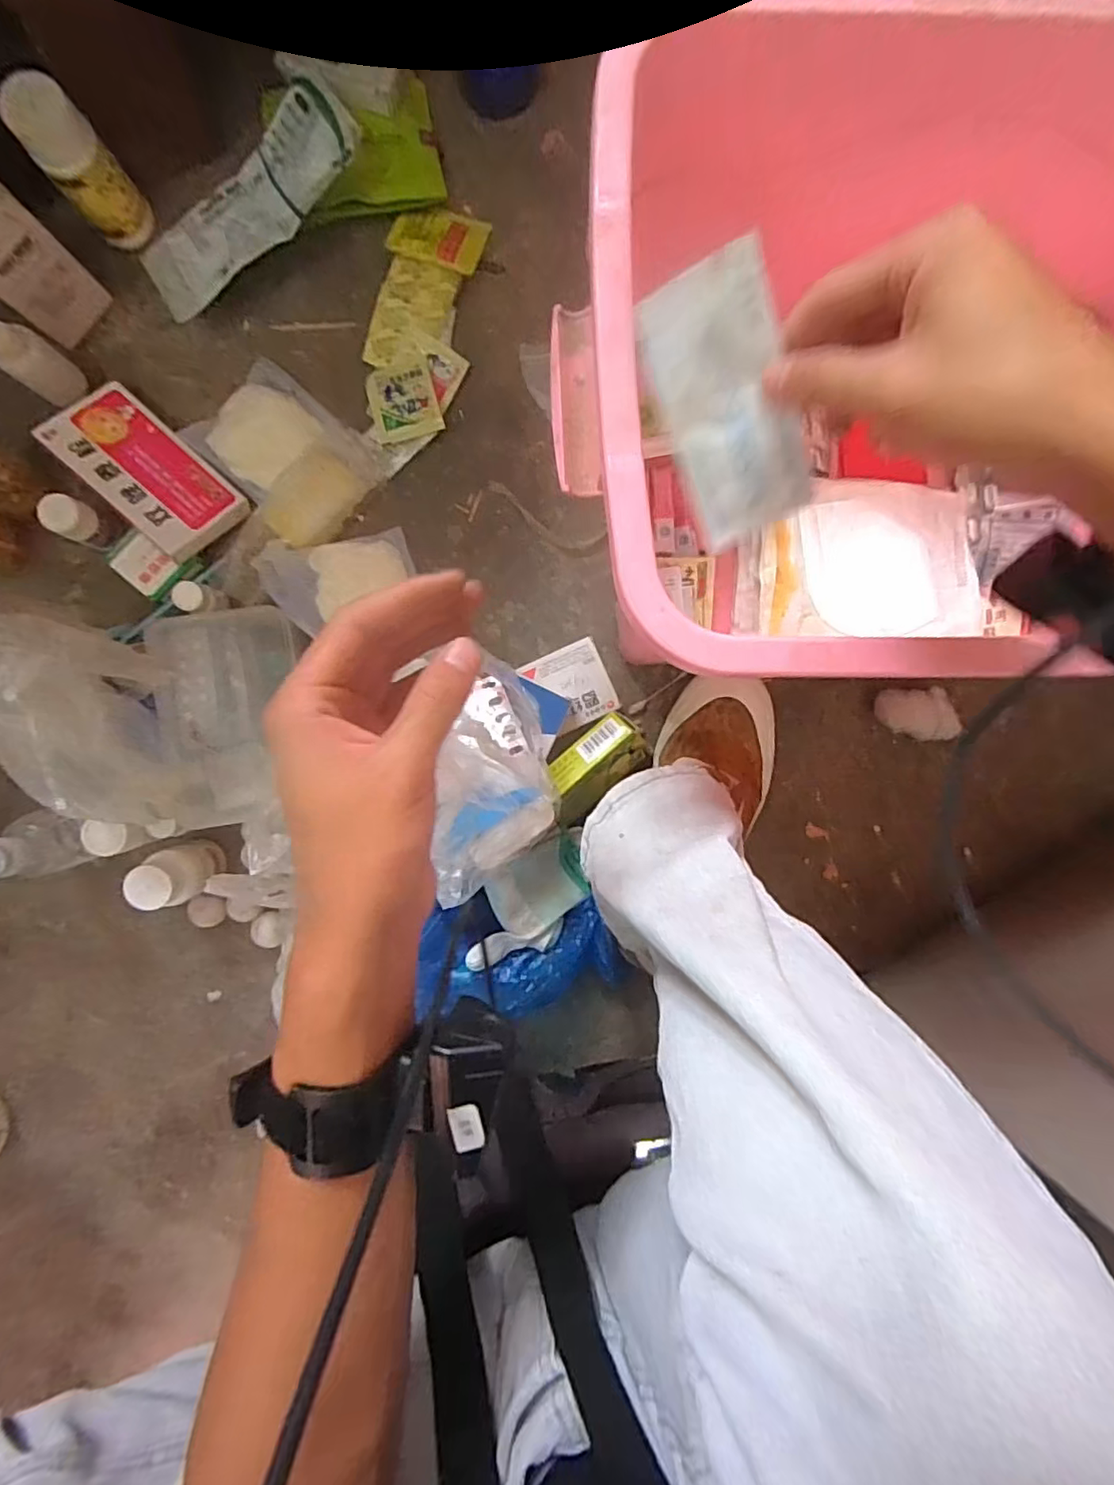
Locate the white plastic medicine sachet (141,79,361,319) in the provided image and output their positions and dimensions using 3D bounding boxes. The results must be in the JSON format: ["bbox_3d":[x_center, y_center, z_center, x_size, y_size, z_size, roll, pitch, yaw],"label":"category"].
[{"bbox_3d":[-0.253,-0.443,0.498,0.202,0.021,0.091,-38,76,8],"label":"white plastic medicine sachet"}]

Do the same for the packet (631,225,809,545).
[{"bbox_3d":[0.079,-0.152,0.279,0.055,0.014,0.112,-13,125,27],"label":"packet"}]

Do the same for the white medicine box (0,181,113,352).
[{"bbox_3d":[-0.411,-0.368,0.458,0.060,0.119,0.064,38,90,-5],"label":"white medicine box"}]

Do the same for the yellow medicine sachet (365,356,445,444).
[{"bbox_3d":[-0.134,-0.300,0.532,0.058,0.013,0.062,-14,94,-3],"label":"yellow medicine sachet"}]

